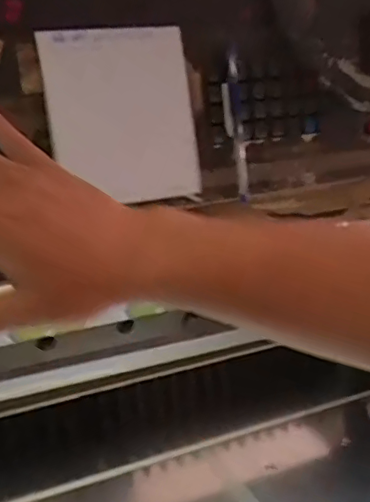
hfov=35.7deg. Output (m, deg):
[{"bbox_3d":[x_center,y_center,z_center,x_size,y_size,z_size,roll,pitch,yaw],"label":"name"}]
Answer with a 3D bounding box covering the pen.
[{"bbox_3d":[0.048,-0.119,0.551,0.019,0.138,0.017,-4,12,5],"label":"pen"}]

